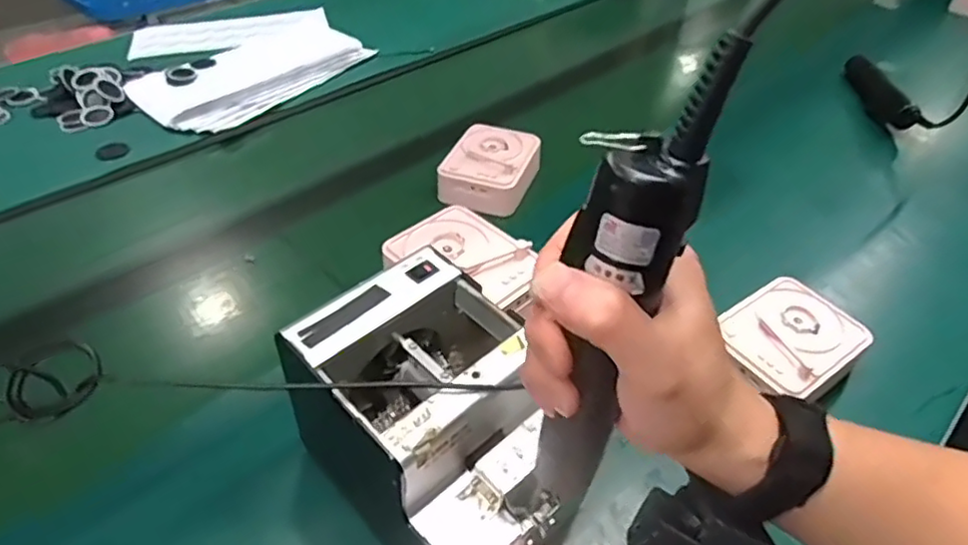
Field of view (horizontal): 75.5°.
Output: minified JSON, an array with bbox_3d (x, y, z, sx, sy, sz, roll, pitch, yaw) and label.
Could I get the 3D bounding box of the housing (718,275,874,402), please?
[{"bbox_3d":[0.271,0.064,0.563,0.123,0.046,0.100,-29,51,-30],"label":"housing"}]

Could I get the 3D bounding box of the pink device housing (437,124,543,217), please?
[{"bbox_3d":[0.010,-0.128,0.767,0.106,0.044,0.131,17,44,15],"label":"pink device housing"}]

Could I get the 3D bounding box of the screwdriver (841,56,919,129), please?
[{"bbox_3d":[0.585,-0.267,0.932,0.031,0.038,0.204,3,43,0],"label":"screwdriver"}]

